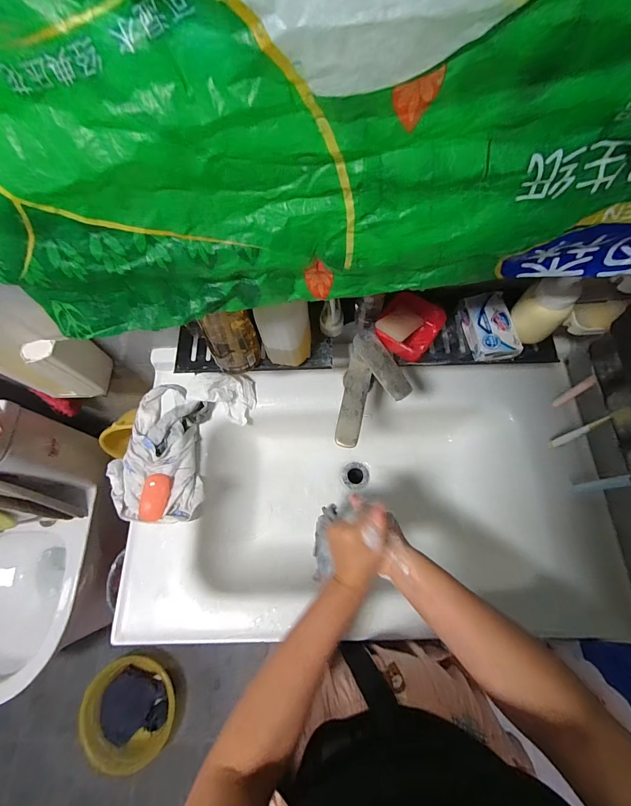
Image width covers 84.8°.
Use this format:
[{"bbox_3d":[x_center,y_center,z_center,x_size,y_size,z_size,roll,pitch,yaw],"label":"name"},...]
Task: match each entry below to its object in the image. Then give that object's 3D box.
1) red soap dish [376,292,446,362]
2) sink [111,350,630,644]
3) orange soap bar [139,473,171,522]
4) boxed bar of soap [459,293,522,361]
[{"bbox_3d":[0.143,-0.115,0.527,0.086,0.040,0.102,35,74,13],"label":"red soap dish"},{"bbox_3d":[0.091,0.156,0.661,0.785,0.205,0.462,0,70,1],"label":"sink"},{"bbox_3d":[-0.270,0.160,0.585,0.040,0.025,0.077,11,70,5],"label":"orange soap bar"},{"bbox_3d":[0.263,-0.113,0.520,0.060,0.041,0.099,-6,70,-1],"label":"boxed bar of soap"}]

